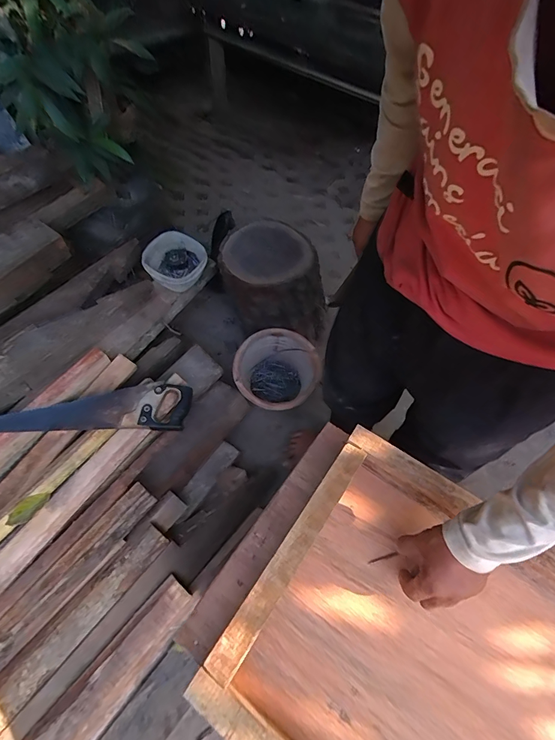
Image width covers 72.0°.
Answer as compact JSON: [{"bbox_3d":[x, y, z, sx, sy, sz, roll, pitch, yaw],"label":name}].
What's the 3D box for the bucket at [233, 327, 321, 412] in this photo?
[{"bbox_3d":[-0.001,0.014,1.177,0.248,0.143,0.251,1,57,-1],"label":"bucket"}]

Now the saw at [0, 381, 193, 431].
[{"bbox_3d":[-0.462,0.084,0.914,0.492,0.040,0.135,-1,57,-2],"label":"saw"}]

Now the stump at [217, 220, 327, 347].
[{"bbox_3d":[-0.025,-0.251,1.217,0.287,0.322,0.268,1,57,-1],"label":"stump"}]

